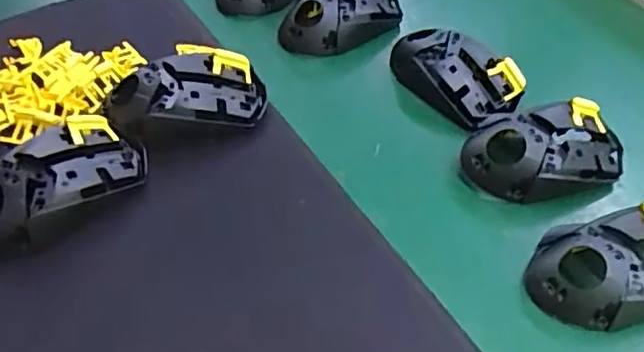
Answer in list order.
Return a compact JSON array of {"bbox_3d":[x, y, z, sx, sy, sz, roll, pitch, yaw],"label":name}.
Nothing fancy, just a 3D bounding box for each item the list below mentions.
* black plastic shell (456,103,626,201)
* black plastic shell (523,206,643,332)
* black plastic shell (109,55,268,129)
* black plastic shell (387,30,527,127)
[{"bbox_3d":[0.160,-0.018,0.442,0.116,0.039,0.066,-15,51,-18],"label":"black plastic shell"},{"bbox_3d":[0.186,0.053,0.384,0.119,0.036,0.069,-8,50,-12],"label":"black plastic shell"},{"bbox_3d":[-0.097,-0.061,0.448,0.109,0.027,0.057,-6,49,-10],"label":"black plastic shell"},{"bbox_3d":[0.109,-0.085,0.503,0.065,0.032,0.106,-31,58,-28],"label":"black plastic shell"}]

